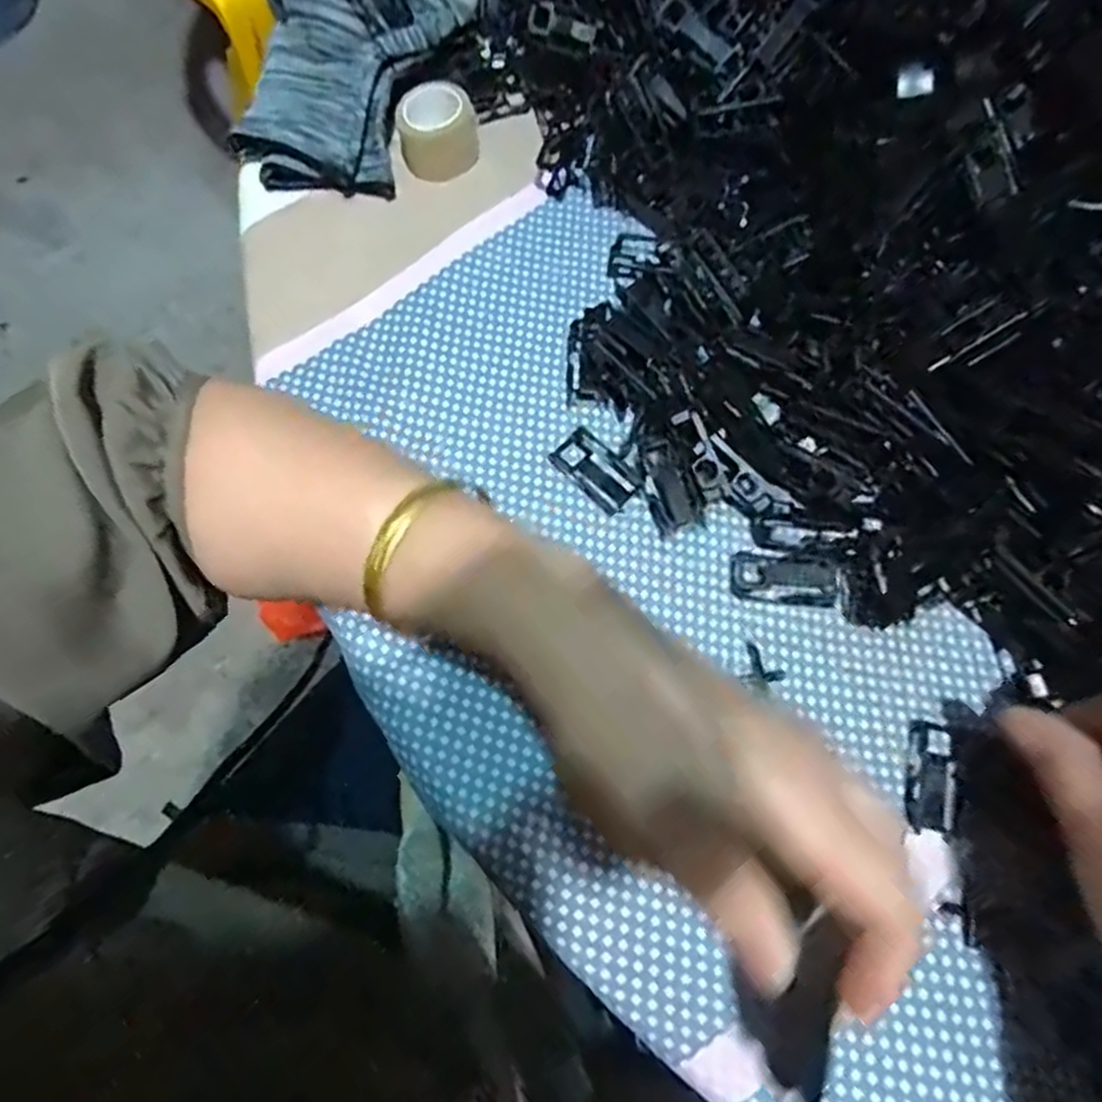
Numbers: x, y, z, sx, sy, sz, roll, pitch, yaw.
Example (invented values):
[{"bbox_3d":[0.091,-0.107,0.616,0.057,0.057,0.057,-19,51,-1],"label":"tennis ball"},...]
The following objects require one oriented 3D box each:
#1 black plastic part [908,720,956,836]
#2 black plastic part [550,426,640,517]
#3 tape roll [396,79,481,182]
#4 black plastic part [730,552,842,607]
[{"bbox_3d":[0.138,0.081,0.269,0.016,0.004,0.039,9,69,5],"label":"black plastic part"},{"bbox_3d":[0.019,-0.034,0.315,0.022,0.004,0.038,-43,74,-14],"label":"black plastic part"},{"bbox_3d":[-0.055,-0.206,0.363,0.037,0.026,0.035,0,68,1],"label":"tape roll"},{"bbox_3d":[0.093,0.011,0.294,0.040,0.005,0.020,4,69,3],"label":"black plastic part"}]

